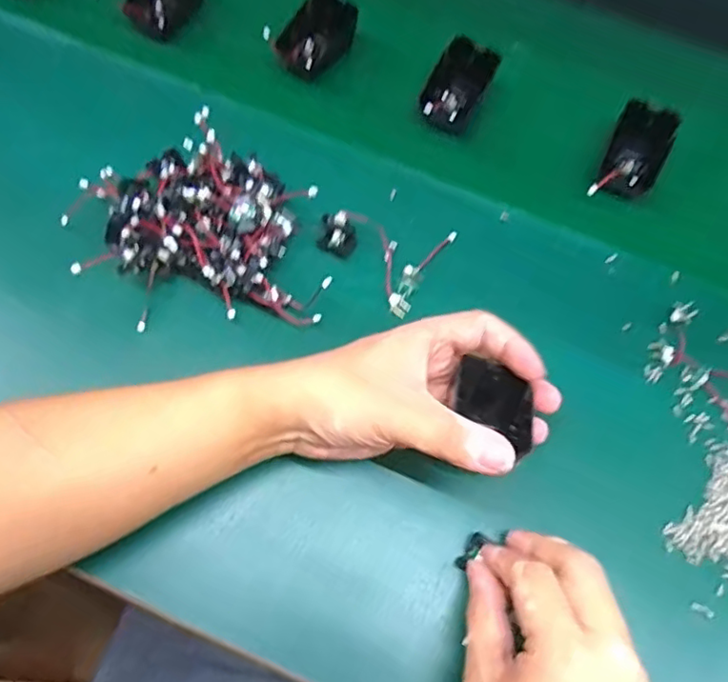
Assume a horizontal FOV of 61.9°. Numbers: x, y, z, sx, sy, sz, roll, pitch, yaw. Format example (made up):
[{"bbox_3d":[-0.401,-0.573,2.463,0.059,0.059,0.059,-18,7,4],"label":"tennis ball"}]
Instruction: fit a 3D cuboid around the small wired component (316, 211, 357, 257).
[{"bbox_3d":[-0.018,-0.078,0.438,0.027,0.008,0.031,13,69,1],"label":"small wired component"}]

